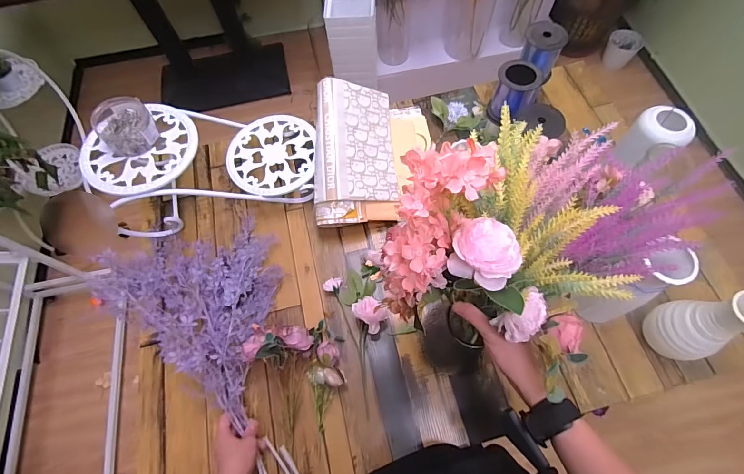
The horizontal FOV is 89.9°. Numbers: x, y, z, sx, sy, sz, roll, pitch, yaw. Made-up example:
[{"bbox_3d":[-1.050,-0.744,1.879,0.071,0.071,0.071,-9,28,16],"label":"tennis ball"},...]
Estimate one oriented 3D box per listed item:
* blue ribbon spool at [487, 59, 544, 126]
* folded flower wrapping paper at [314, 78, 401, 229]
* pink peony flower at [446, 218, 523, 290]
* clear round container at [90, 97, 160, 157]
[{"bbox_3d":[0.308,-0.309,0.808,0.083,0.106,0.080,-1,66,2],"label":"blue ribbon spool"},{"bbox_3d":[-0.026,-0.184,0.832,0.195,0.049,0.312,2,78,-27],"label":"folded flower wrapping paper"},{"bbox_3d":[0.108,0.013,0.352,0.062,0.033,0.060,-1,66,2],"label":"pink peony flower"},{"bbox_3d":[-0.475,-0.215,0.712,0.099,0.053,0.115,-42,71,-15],"label":"clear round container"}]

